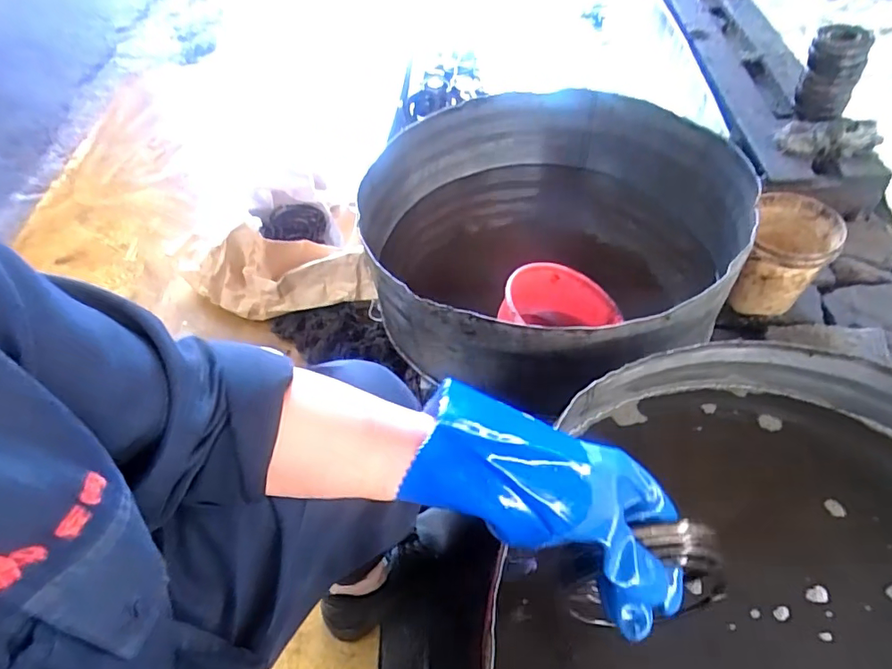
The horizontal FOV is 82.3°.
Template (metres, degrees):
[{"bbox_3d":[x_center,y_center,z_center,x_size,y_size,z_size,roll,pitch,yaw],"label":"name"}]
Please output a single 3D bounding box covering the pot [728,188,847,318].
[{"bbox_3d":[0.612,-0.131,0.934,0.136,0.165,0.151,21,58,15],"label":"pot"}]

